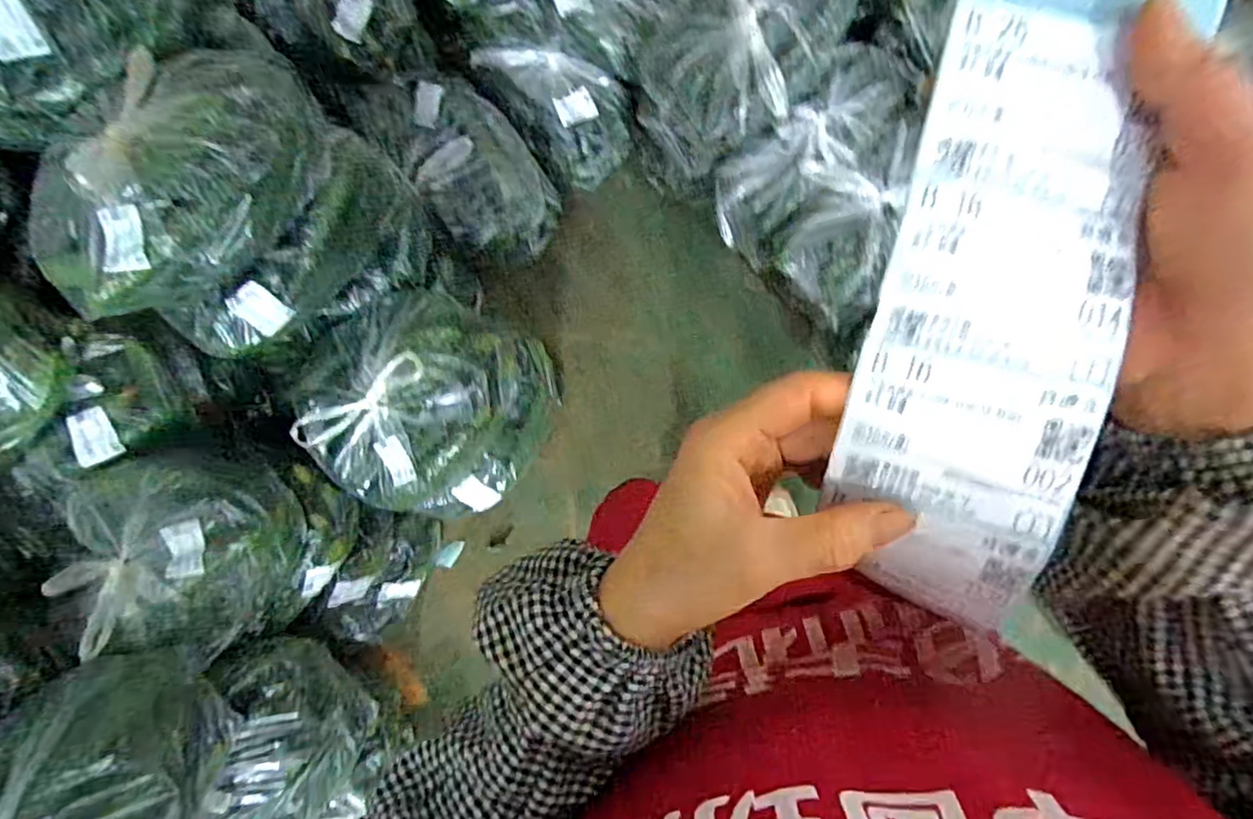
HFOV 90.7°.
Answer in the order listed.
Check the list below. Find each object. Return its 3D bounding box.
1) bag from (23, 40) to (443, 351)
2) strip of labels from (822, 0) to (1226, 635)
[{"bbox_3d":[-0.544,-0.269,0.864,0.385,0.349,0.331,-31,84,4],"label":"bag"},{"bbox_3d":[0.117,-0.032,0.199,0.074,0.026,0.213,7,101,7],"label":"strip of labels"}]

